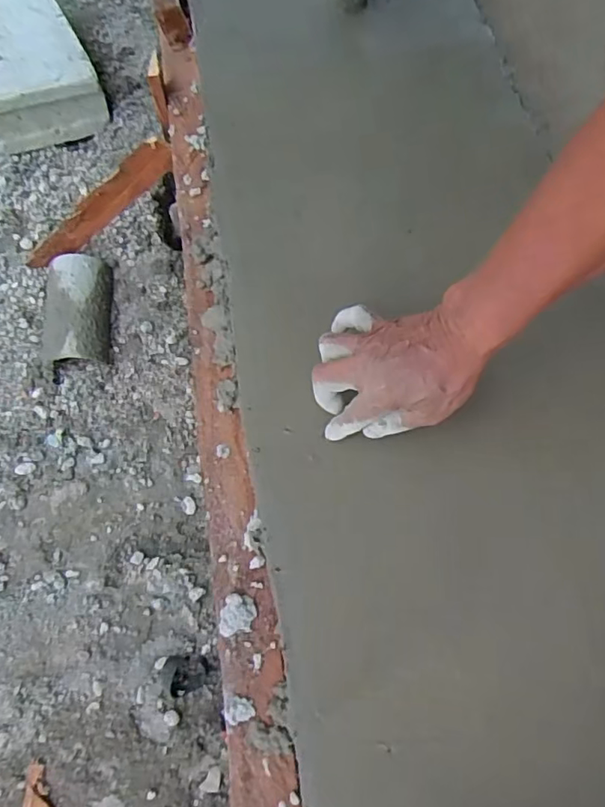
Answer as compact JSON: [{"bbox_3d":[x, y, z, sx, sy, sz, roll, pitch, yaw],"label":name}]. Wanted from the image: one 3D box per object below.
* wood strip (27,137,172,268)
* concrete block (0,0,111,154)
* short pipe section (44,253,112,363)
[{"bbox_3d":[-0.289,-0.274,0.803,0.291,0.058,0.016,-26,64,28],"label":"wood strip"},{"bbox_3d":[-0.506,-0.636,1.005,0.191,0.099,0.382,-27,67,-7],"label":"concrete block"},{"bbox_3d":[-0.333,-0.139,0.835,0.083,0.056,0.168,-5,66,3],"label":"short pipe section"}]

